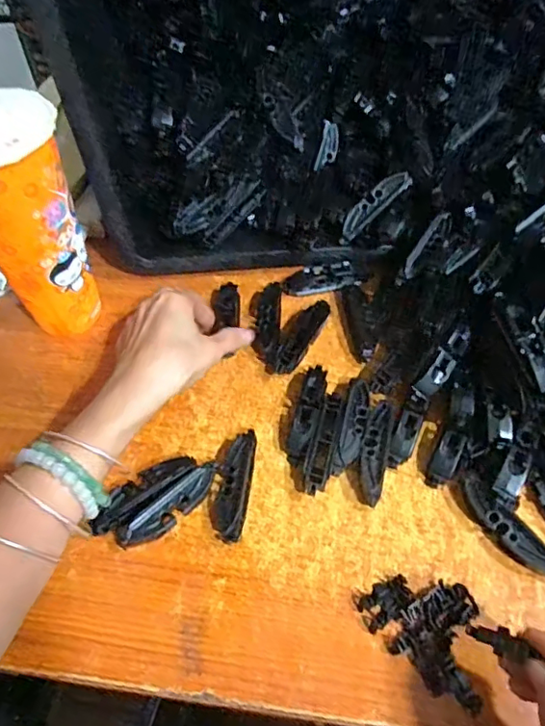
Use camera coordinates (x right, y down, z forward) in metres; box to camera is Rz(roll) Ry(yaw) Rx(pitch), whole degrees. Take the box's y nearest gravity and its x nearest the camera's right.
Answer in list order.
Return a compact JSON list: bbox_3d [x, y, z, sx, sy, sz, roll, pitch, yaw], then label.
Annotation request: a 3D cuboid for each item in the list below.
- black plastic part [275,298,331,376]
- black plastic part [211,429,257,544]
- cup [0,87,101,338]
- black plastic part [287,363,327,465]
[{"bbox_3d":[0.024,-0.021,0.456,0.018,0.015,0.075,24,59,17],"label":"black plastic part"},{"bbox_3d":[-0.027,0.085,0.387,0.023,0.018,0.075,6,56,6],"label":"black plastic part"},{"bbox_3d":[-0.181,-0.111,0.400,0.079,0.203,0.079,-1,55,1],"label":"cup"},{"bbox_3d":[0.027,0.038,0.415,0.018,0.014,0.080,13,56,10],"label":"black plastic part"}]

